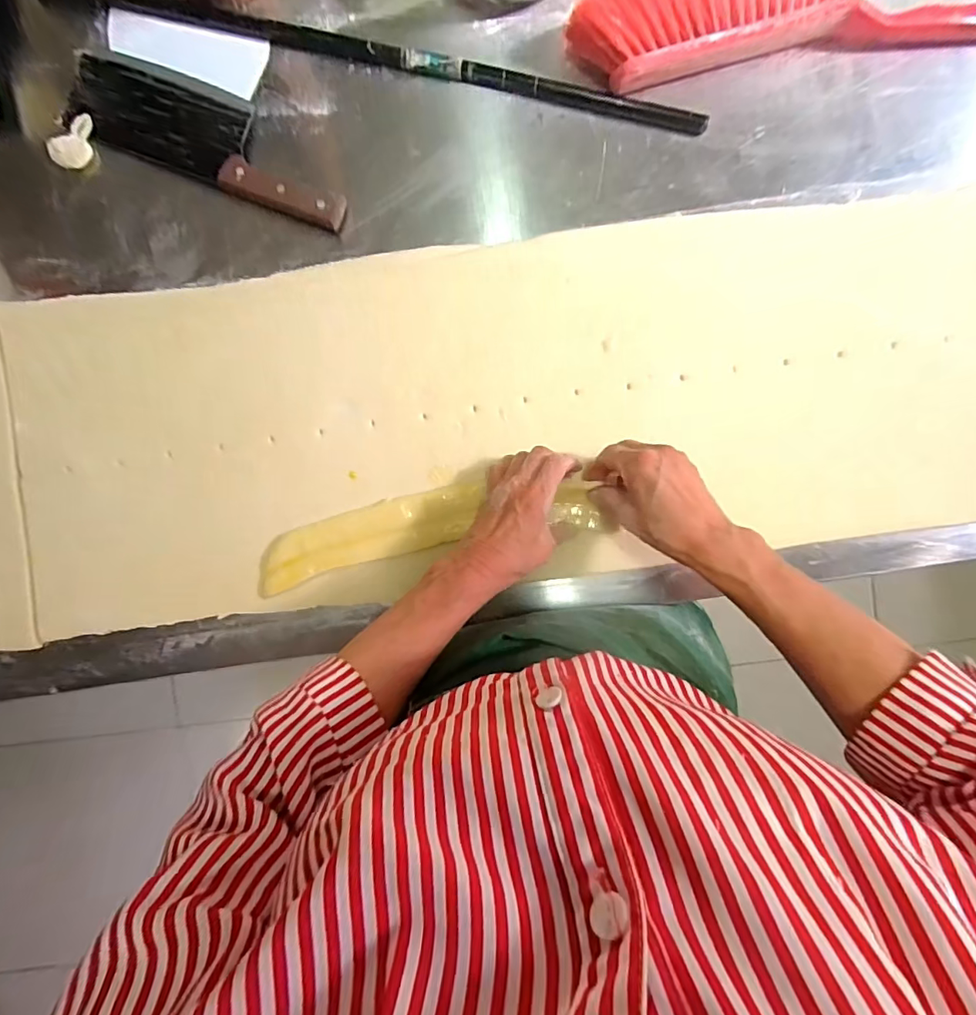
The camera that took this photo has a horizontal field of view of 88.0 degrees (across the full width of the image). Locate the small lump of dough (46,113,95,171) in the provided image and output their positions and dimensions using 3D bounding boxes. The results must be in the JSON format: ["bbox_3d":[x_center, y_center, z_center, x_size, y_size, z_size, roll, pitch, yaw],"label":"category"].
[{"bbox_3d":[-0.393,-0.349,0.483,0.035,0.010,0.054,33,90,1],"label":"small lump of dough"}]

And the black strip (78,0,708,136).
[{"bbox_3d":[-0.117,-0.434,0.477,0.648,0.019,0.022,14,90,1],"label":"black strip"}]

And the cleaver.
[{"bbox_3d":[-0.249,-0.373,0.470,0.283,0.018,0.140,23,90,1],"label":"cleaver"}]

